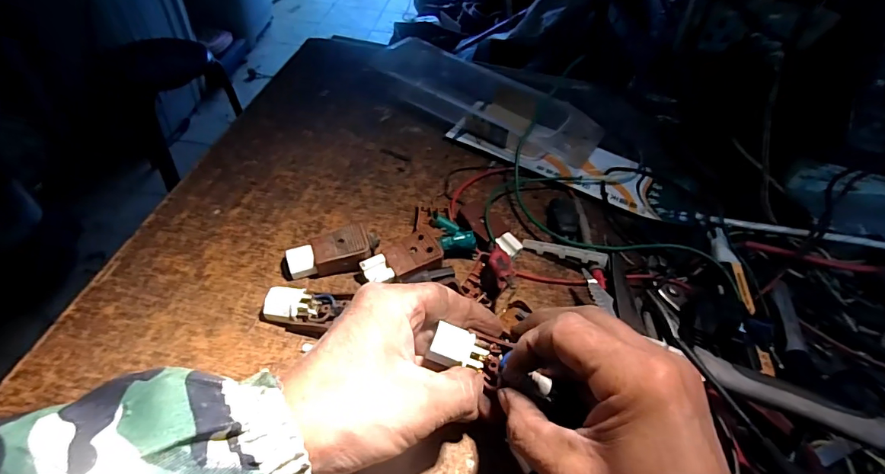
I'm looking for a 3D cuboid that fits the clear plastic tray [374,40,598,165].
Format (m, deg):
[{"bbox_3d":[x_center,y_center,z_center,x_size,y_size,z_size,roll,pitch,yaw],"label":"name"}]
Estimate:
[{"bbox_3d":[0.044,-0.143,0.472,0.244,0.042,0.089,32,57,23],"label":"clear plastic tray"}]

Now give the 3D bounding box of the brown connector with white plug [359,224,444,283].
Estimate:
[{"bbox_3d":[-0.030,0.018,0.334,0.060,0.019,0.030,-21,54,-18],"label":"brown connector with white plug"}]

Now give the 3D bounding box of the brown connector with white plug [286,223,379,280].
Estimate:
[{"bbox_3d":[-0.081,0.011,0.331,0.065,0.019,0.027,-12,52,-11],"label":"brown connector with white plug"}]

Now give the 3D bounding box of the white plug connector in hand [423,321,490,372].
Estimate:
[{"bbox_3d":[0.009,0.065,0.255,0.033,0.007,0.024,27,67,-4],"label":"white plug connector in hand"}]

